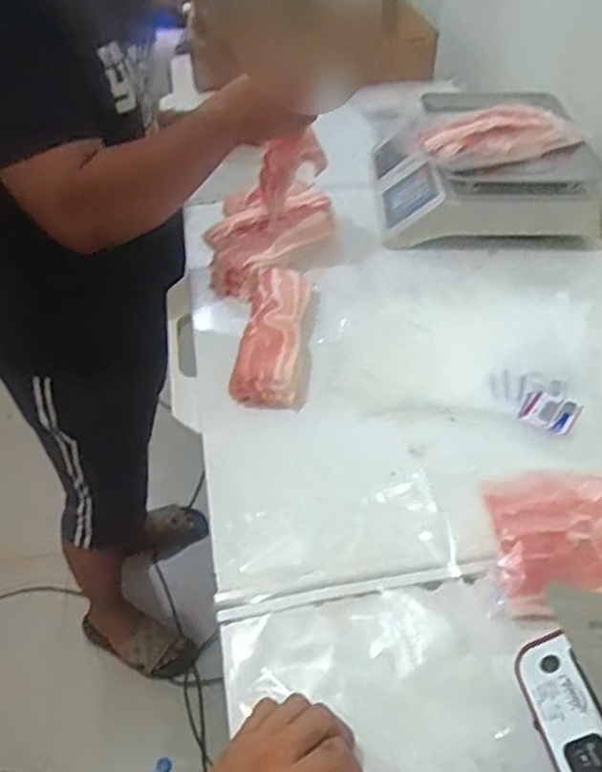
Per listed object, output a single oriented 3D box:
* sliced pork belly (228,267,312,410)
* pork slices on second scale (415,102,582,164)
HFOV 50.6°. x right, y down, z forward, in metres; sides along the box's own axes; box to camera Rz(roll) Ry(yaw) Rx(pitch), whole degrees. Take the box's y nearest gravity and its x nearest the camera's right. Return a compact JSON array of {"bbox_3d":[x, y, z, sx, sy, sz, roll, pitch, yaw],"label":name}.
[{"bbox_3d":[-0.032,-0.073,0.797,0.086,0.060,0.231,4,43,1],"label":"sliced pork belly"},{"bbox_3d":[0.309,-0.395,0.991,0.234,0.047,0.118,-15,45,-18],"label":"pork slices on second scale"}]

